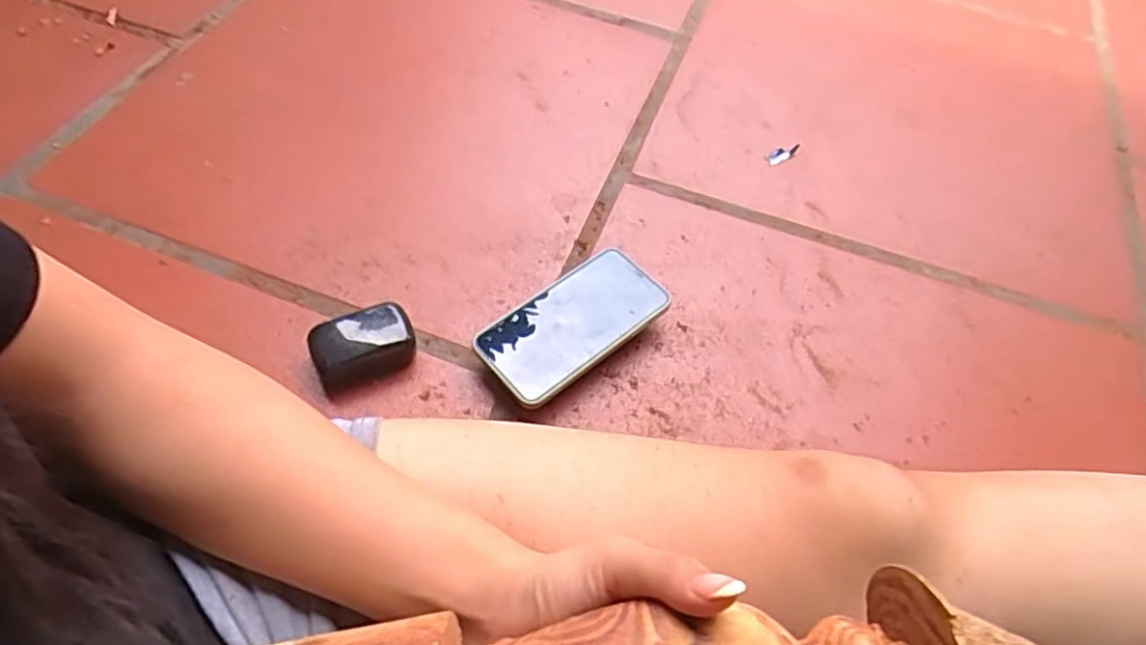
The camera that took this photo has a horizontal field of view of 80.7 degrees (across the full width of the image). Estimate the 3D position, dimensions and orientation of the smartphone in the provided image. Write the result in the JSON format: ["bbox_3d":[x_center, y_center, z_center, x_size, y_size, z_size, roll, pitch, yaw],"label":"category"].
[{"bbox_3d":[0.000,0.000,0.536,0.152,0.016,0.084,-35,55,-25],"label":"smartphone"}]

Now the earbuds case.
[{"bbox_3d":[-0.159,0.019,0.516,0.074,0.034,0.053,-23,61,-18],"label":"earbuds case"}]

